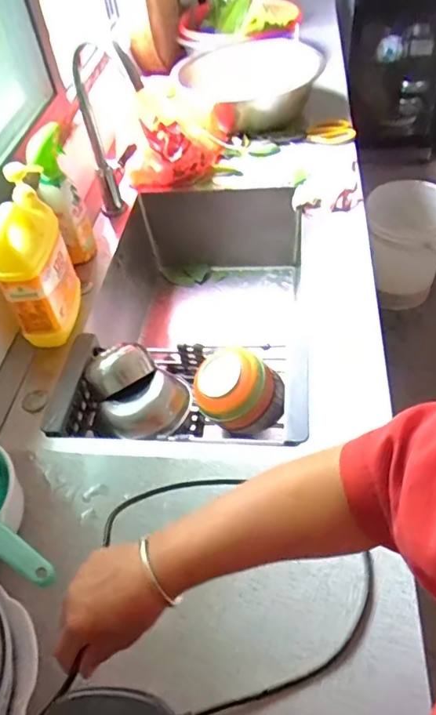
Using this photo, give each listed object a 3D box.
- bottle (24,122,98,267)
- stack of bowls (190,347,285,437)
[{"bbox_3d":[-0.268,-0.275,0.896,0.081,0.219,0.061,-32,53,-21],"label":"bottle"},{"bbox_3d":[0.031,0.044,0.761,0.130,0.091,0.100,2,49,7],"label":"stack of bowls"}]

